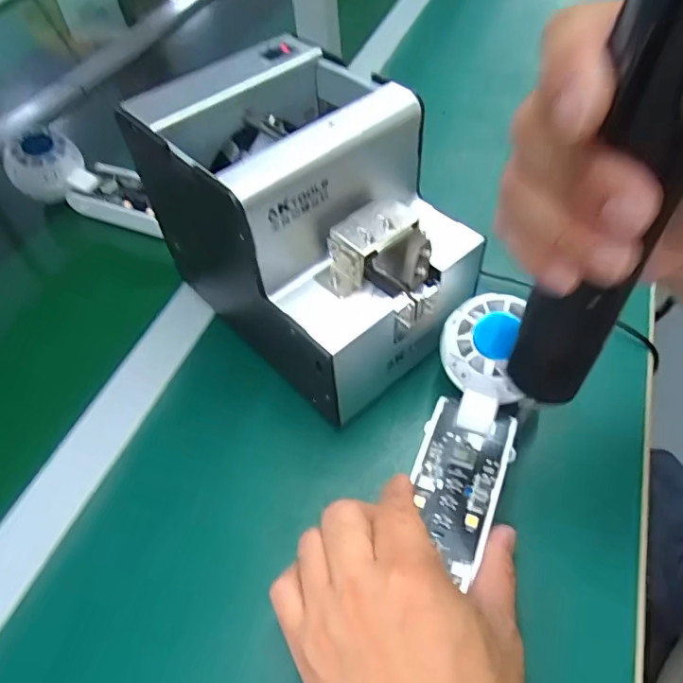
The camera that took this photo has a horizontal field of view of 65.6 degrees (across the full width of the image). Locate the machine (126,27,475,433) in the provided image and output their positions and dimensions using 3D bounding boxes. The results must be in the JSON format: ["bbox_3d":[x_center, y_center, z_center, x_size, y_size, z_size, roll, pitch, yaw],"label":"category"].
[{"bbox_3d":[-0.016,-0.072,0.324,0.125,0.131,0.178,-39,59,-23],"label":"machine"}]

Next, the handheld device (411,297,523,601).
[{"bbox_3d":[0.071,0.045,0.291,0.047,0.030,0.146,10,71,10],"label":"handheld device"}]

